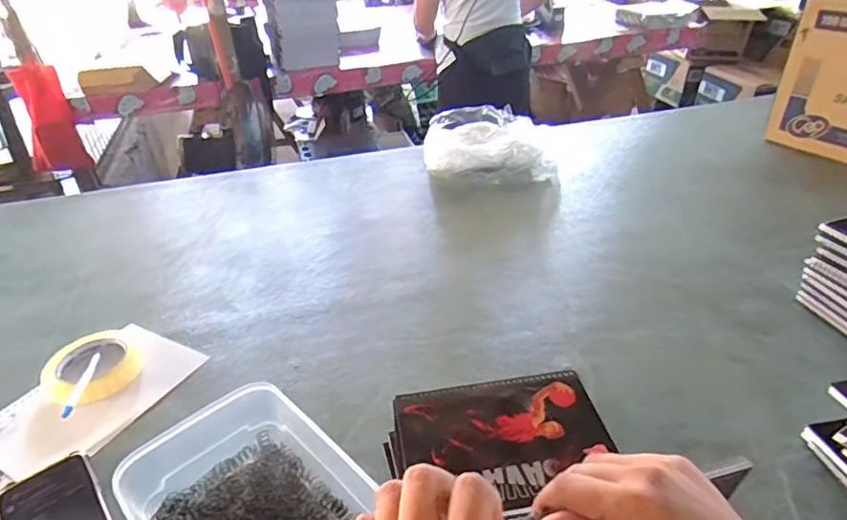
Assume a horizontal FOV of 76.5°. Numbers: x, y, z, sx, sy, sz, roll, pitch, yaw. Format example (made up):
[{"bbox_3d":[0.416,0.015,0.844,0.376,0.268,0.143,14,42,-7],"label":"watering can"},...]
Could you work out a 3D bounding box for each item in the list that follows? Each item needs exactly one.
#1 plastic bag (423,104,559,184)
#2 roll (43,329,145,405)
[{"bbox_3d":[0.141,-0.255,1.164,0.273,0.074,0.289,0,32,3],"label":"plastic bag"},{"bbox_3d":[-0.402,0.133,0.660,0.105,0.021,0.119,-26,39,-33],"label":"roll"}]

